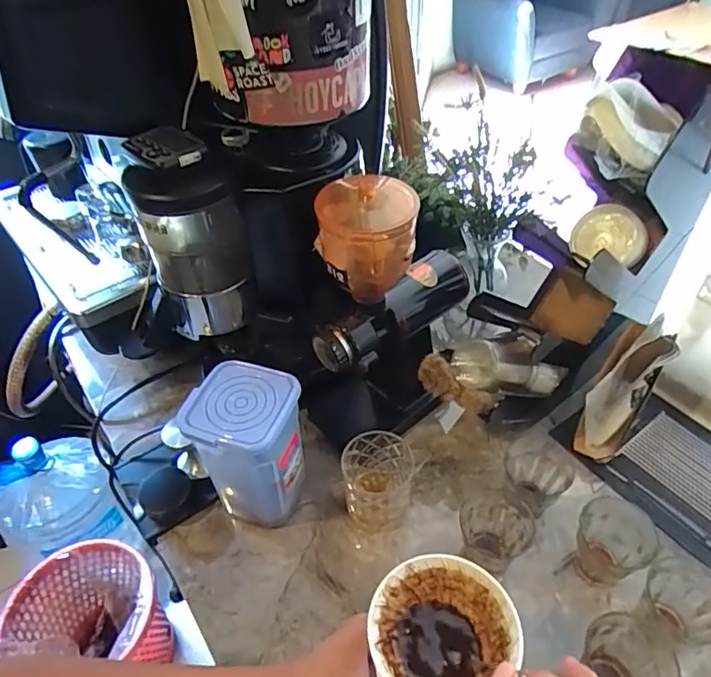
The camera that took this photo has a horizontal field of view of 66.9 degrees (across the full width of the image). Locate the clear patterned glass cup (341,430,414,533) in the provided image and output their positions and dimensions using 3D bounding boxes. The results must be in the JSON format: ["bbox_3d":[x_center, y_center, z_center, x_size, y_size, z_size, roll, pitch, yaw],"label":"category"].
[{"bbox_3d":[0.027,0.174,0.649,0.081,0.092,0.083,-1,45,1],"label":"clear patterned glass cup"}]

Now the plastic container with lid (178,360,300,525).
[{"bbox_3d":[-0.117,0.132,0.624,0.108,0.188,0.106,17,48,18],"label":"plastic container with lid"}]

